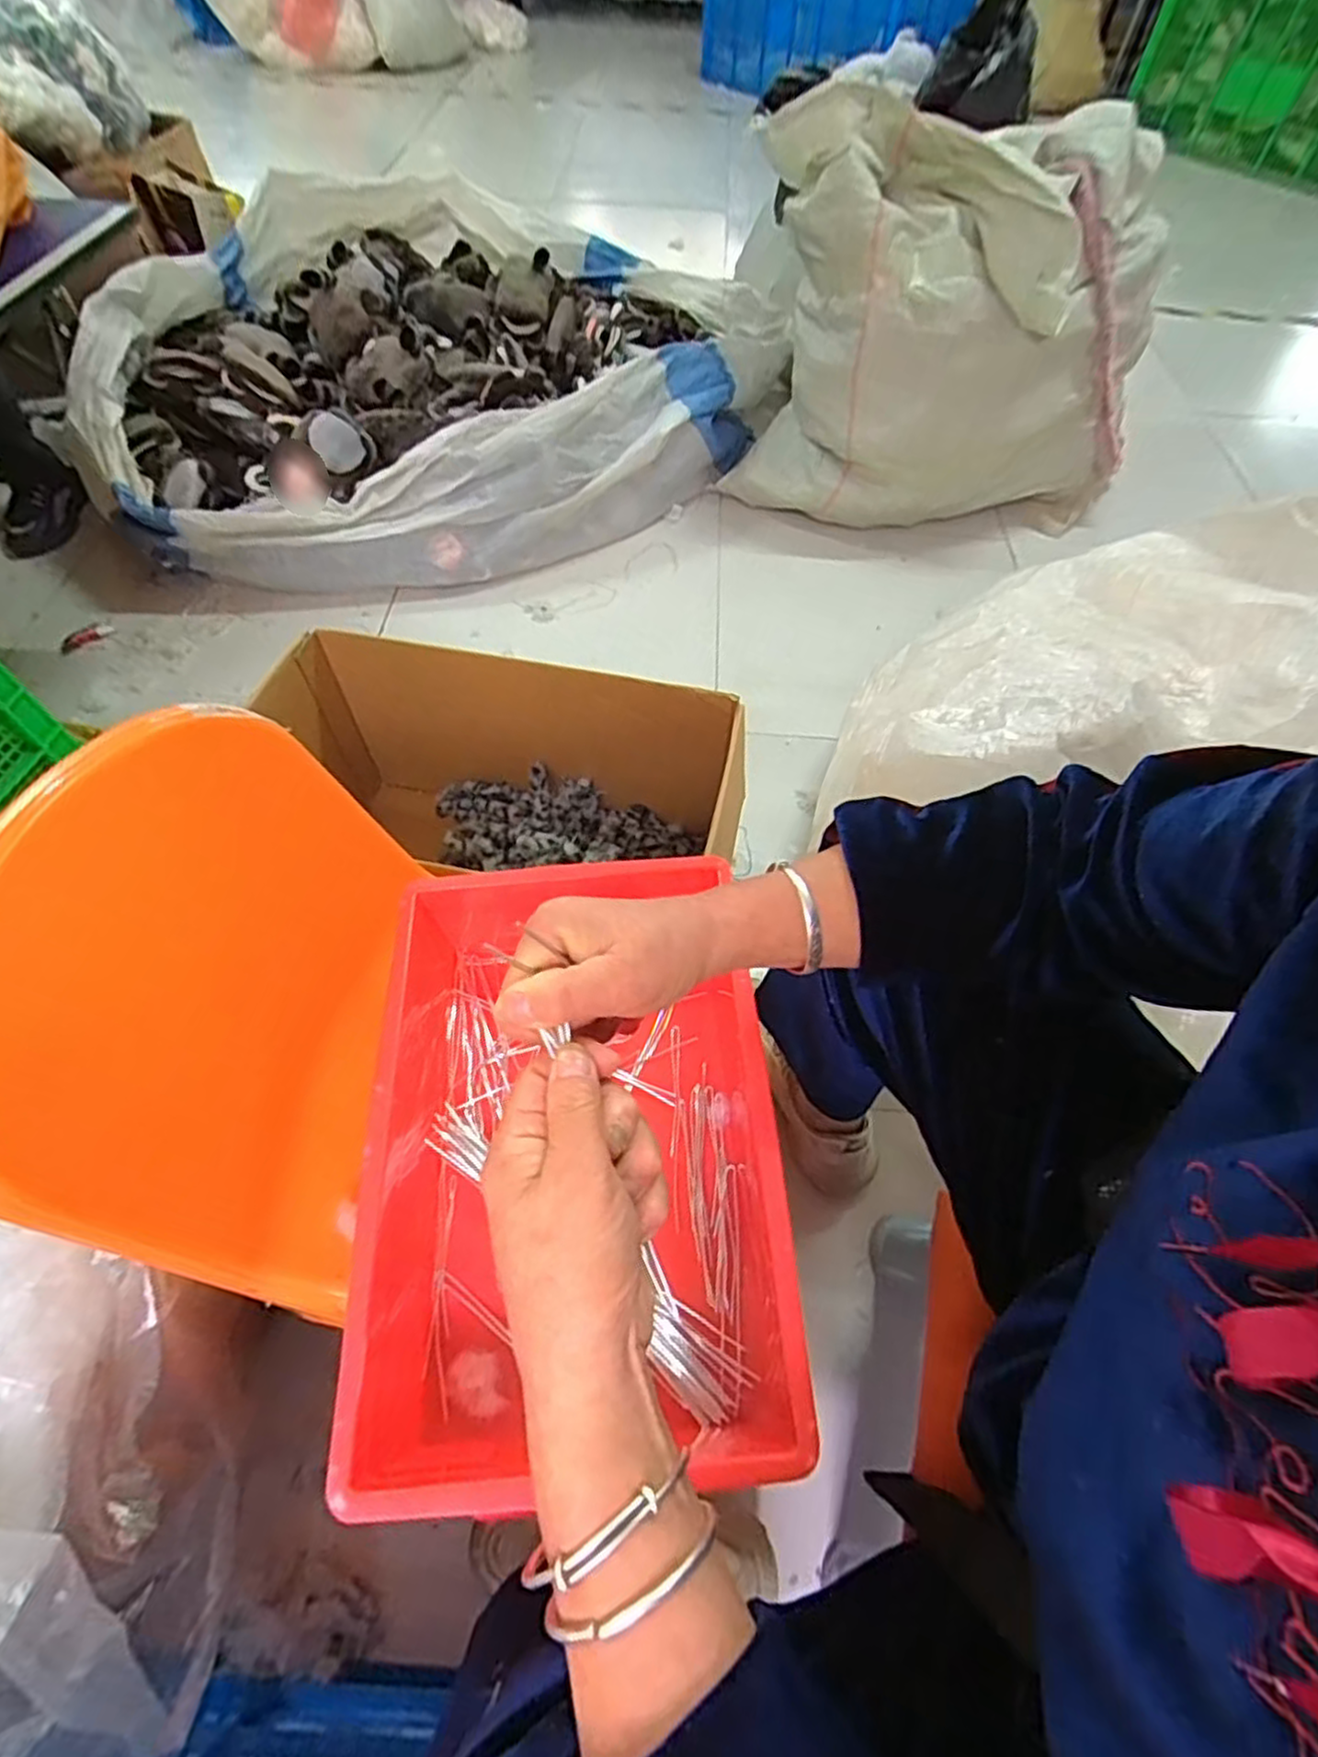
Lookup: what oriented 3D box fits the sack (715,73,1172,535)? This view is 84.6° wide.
[{"bbox_3d":[0.552,-0.966,1.317,0.776,0.572,0.299,-5,58,-6],"label":"sack"}]

